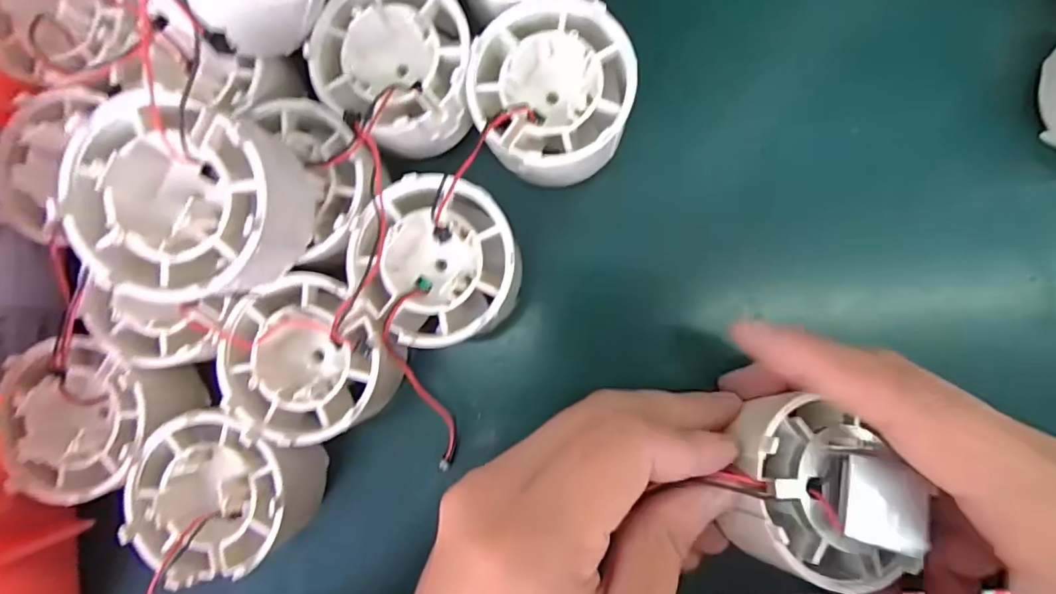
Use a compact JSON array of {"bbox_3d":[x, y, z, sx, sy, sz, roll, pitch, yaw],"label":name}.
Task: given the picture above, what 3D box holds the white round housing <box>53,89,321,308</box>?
[{"bbox_3d":[-0.089,-0.023,0.150,0.050,0.048,0.048,0,87,5],"label":"white round housing"}]

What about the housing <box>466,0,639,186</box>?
[{"bbox_3d":[0.009,-0.066,0.175,0.050,0.028,0.050,0,87,5],"label":"housing"}]

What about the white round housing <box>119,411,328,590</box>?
[{"bbox_3d":[-0.099,0.063,0.176,0.052,0.034,0.050,0,87,5],"label":"white round housing"}]

